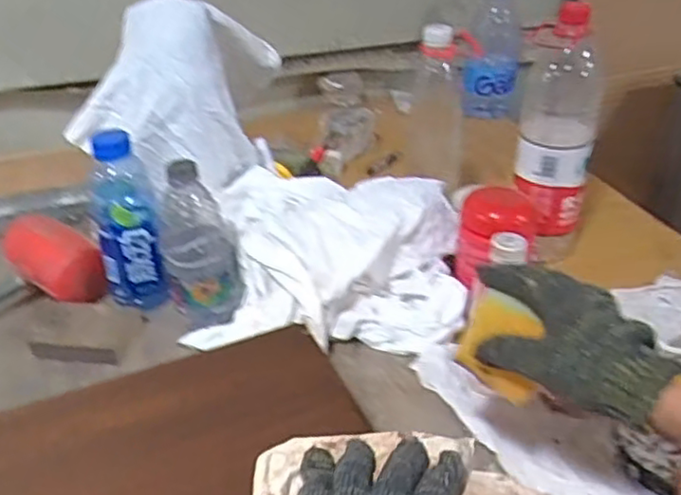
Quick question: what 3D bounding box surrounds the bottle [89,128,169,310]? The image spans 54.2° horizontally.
[{"bbox_3d":[-0.238,-0.028,0.733,0.069,0.188,0.069,-14,35,-16],"label":"bottle"}]

